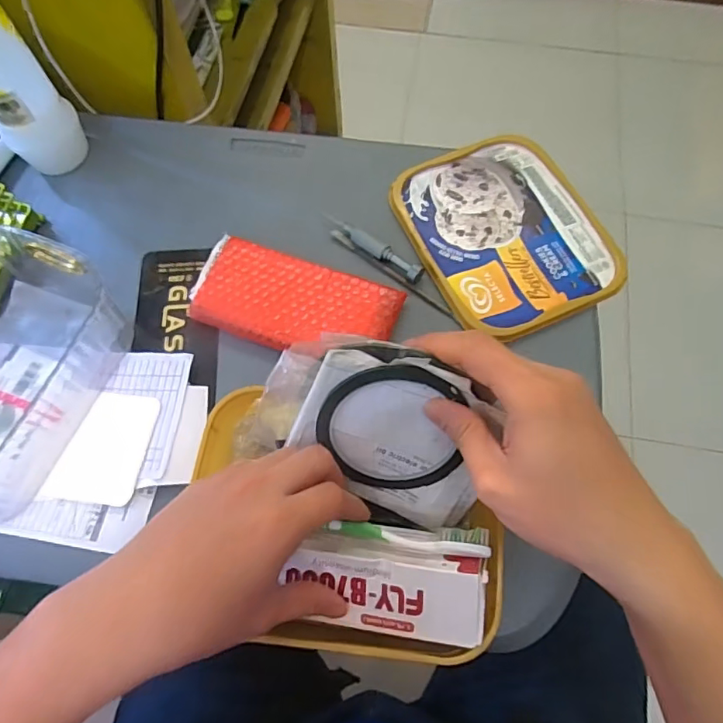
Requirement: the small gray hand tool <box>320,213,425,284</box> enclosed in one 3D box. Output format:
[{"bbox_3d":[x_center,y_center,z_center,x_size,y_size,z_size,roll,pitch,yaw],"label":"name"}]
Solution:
[{"bbox_3d":[0.009,-0.106,0.480,0.108,0.013,0.017,36,72,13],"label":"small gray hand tool"}]

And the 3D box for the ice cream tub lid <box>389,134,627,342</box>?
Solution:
[{"bbox_3d":[0.133,-0.123,0.490,0.167,0.006,0.198,-24,70,-10],"label":"ice cream tub lid"}]

